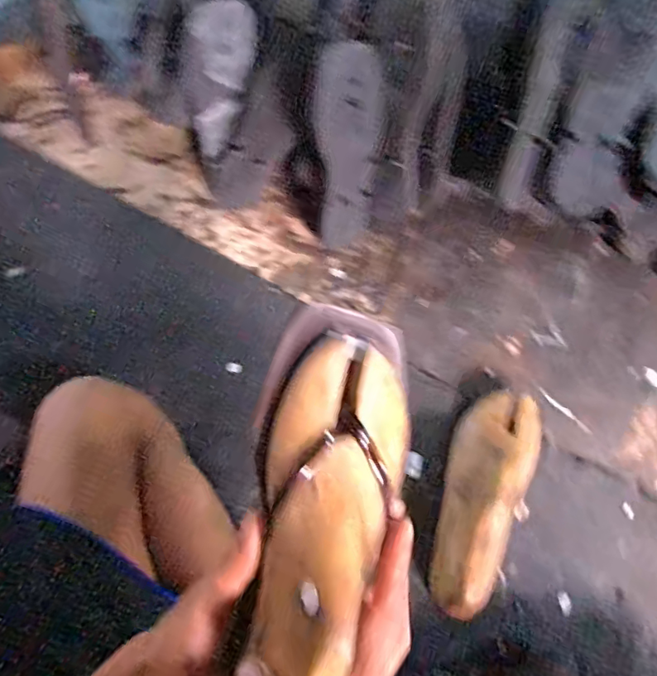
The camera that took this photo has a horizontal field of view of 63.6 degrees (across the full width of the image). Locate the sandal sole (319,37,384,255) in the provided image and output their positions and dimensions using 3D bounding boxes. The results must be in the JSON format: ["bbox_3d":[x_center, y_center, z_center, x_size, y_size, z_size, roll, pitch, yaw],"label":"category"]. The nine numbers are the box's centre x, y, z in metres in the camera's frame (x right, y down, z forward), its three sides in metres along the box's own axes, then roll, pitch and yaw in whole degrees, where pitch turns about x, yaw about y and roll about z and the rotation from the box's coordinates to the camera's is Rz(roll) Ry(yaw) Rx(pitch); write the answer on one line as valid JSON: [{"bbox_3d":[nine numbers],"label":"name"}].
[{"bbox_3d":[0.021,-0.216,0.620,0.070,0.220,0.012,0,27,-10],"label":"sandal sole"}]

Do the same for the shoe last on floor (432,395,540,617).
[{"bbox_3d":[0.157,0.155,0.535,0.078,0.081,0.227,22,70,8],"label":"shoe last on floor"}]

